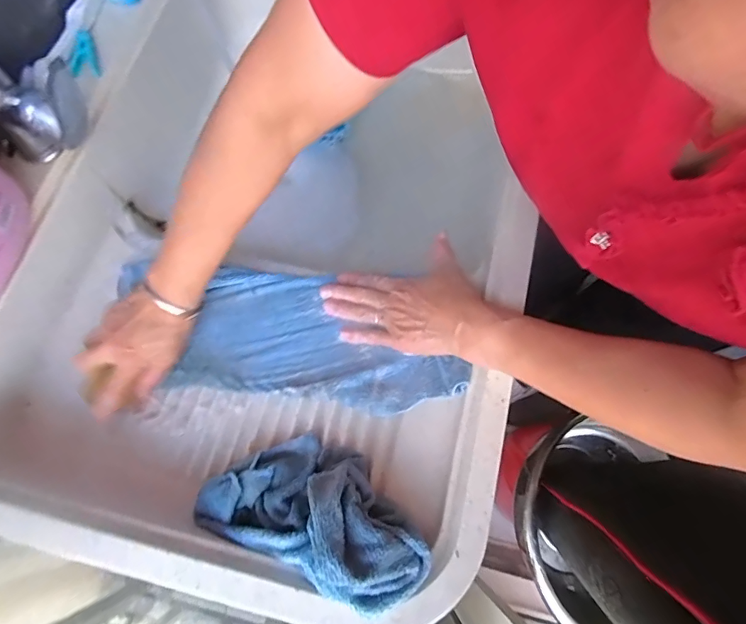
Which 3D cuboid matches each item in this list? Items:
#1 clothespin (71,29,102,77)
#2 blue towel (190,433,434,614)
[{"bbox_3d":[-0.335,-0.295,0.517,0.031,0.019,0.063,-20,71,-6],"label":"clothespin"},{"bbox_3d":[-0.052,0.168,0.388,0.201,0.076,0.101,20,72,8],"label":"blue towel"}]

